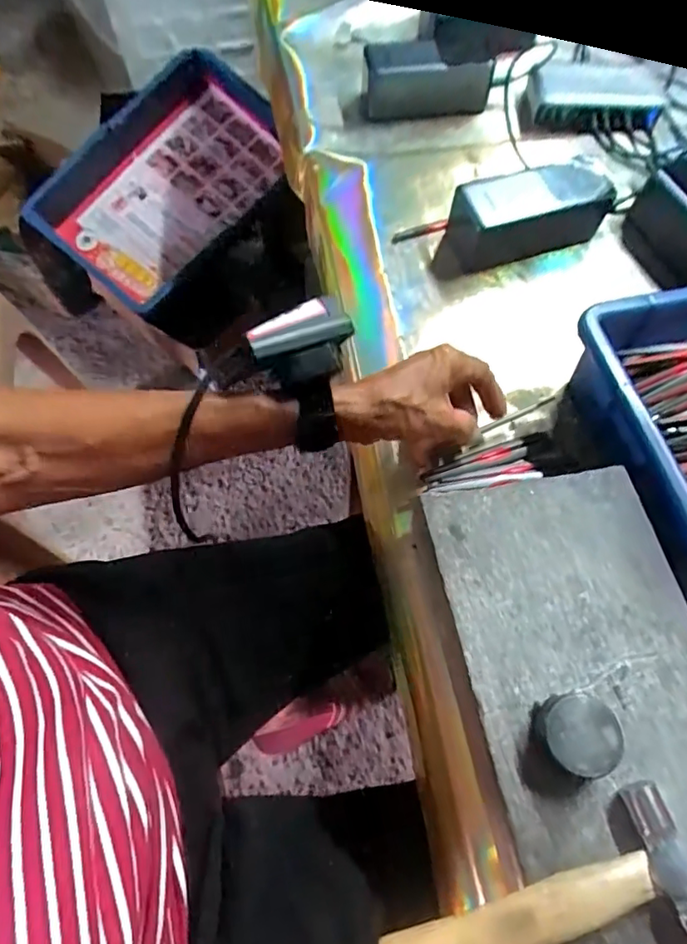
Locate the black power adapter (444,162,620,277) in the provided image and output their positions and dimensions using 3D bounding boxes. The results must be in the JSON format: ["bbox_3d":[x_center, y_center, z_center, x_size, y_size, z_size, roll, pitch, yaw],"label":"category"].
[{"bbox_3d":[0.153,-0.220,0.471,0.129,0.051,0.057,-15,66,-7],"label":"black power adapter"}]

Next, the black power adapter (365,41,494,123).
[{"bbox_3d":[0.087,-0.388,0.558,0.125,0.063,0.032,-6,65,-3],"label":"black power adapter"}]

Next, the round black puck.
[{"bbox_3d":[0.118,0.133,0.283,0.037,0.021,0.037,0,65,0],"label":"round black puck"}]

